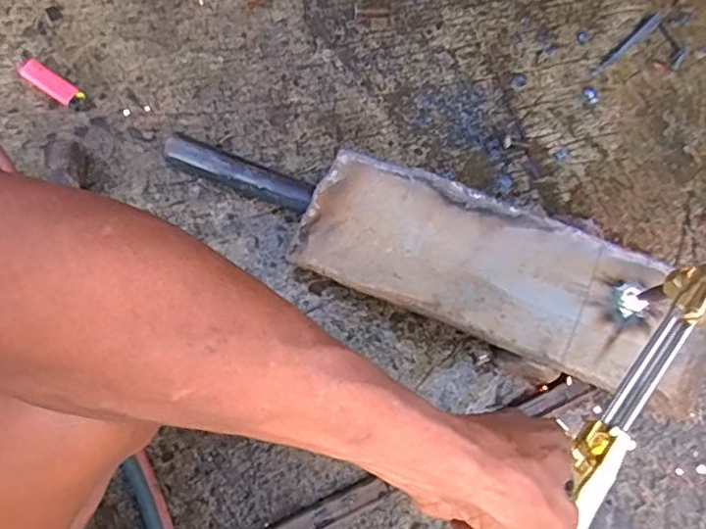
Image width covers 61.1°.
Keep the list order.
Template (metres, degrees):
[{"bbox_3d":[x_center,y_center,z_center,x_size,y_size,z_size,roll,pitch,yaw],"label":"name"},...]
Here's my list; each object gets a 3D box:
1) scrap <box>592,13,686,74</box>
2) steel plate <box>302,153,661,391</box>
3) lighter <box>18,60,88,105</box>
[{"bbox_3d":[0.336,-0.238,0.687,0.115,0.007,0.064,-40,80,-12],"label":"scrap"},{"bbox_3d":[0.117,-0.002,0.565,0.327,0.007,0.132,22,77,7],"label":"steel plate"},{"bbox_3d":[-0.333,-0.199,0.658,0.081,0.014,0.023,32,75,6],"label":"lighter"}]

